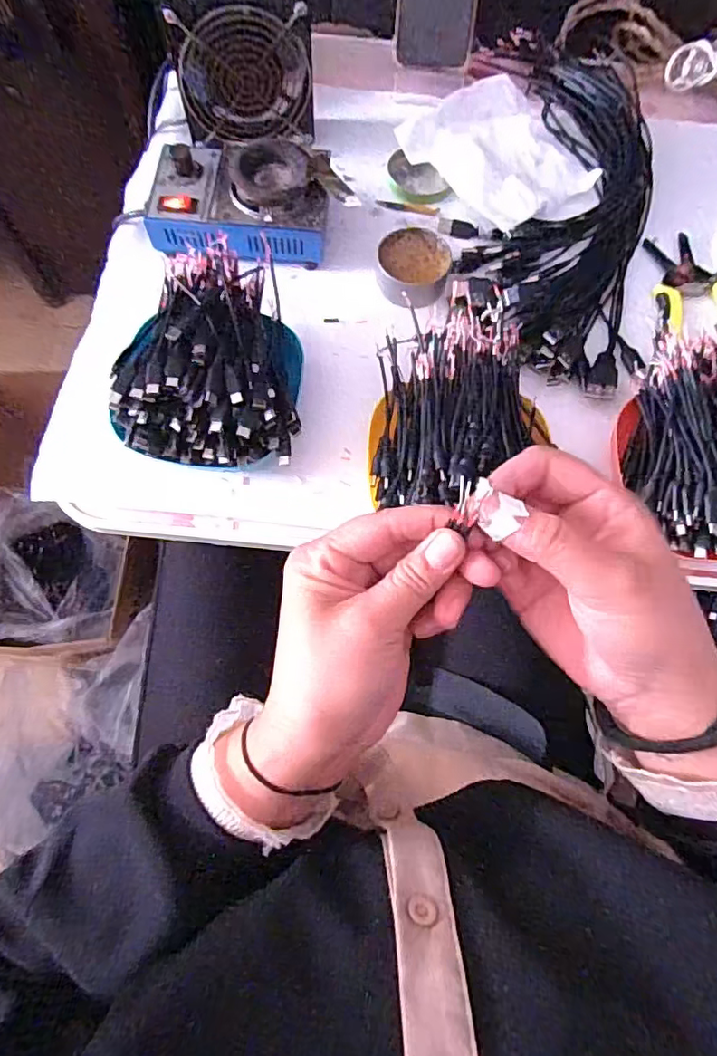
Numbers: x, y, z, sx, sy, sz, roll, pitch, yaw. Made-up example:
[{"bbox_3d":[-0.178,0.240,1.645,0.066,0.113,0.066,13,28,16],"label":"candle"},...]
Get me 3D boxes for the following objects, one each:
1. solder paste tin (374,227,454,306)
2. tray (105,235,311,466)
[{"bbox_3d":[0.048,-0.228,0.490,0.063,0.029,0.062,1,73,-2],"label":"solder paste tin"},{"bbox_3d":[-0.104,-0.137,0.425,0.123,0.084,0.184,4,72,-1],"label":"tray"}]

